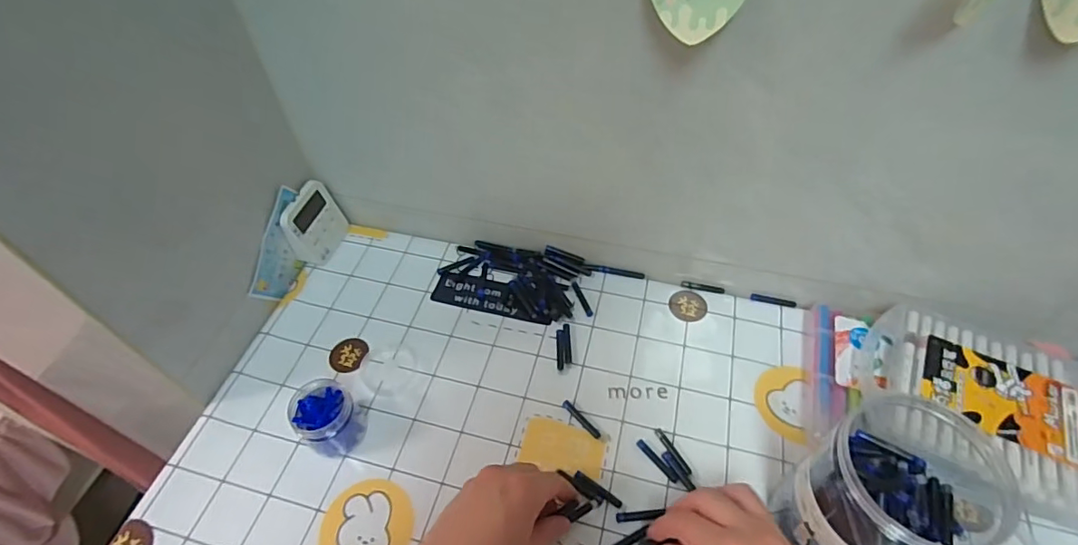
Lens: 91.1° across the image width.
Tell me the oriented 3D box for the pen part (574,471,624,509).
[{"bbox_3d":[0.051,0.187,0.455,0.044,0.004,0.011,28,57,21],"label":"pen part"}]

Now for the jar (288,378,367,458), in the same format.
[{"bbox_3d":[-0.189,0.129,0.471,0.054,0.053,0.051,0,51,0],"label":"jar"}]

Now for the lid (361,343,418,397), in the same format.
[{"bbox_3d":[-0.152,0.097,0.535,0.051,0.004,0.056,0,51,0],"label":"lid"}]

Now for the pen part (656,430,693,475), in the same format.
[{"bbox_3d":[0.121,0.161,0.476,0.008,0.004,0.047,-25,55,-19],"label":"pen part"}]

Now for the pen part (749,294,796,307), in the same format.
[{"bbox_3d":[0.255,0.030,0.574,0.046,0.006,0.006,13,52,10],"label":"pen part"}]

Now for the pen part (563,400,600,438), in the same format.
[{"bbox_3d":[0.040,0.138,0.496,0.009,0.004,0.046,-35,59,-25],"label":"pen part"}]

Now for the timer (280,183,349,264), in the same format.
[{"bbox_3d":[-0.261,-0.057,0.612,0.018,0.080,0.077,3,50,23],"label":"timer"}]

